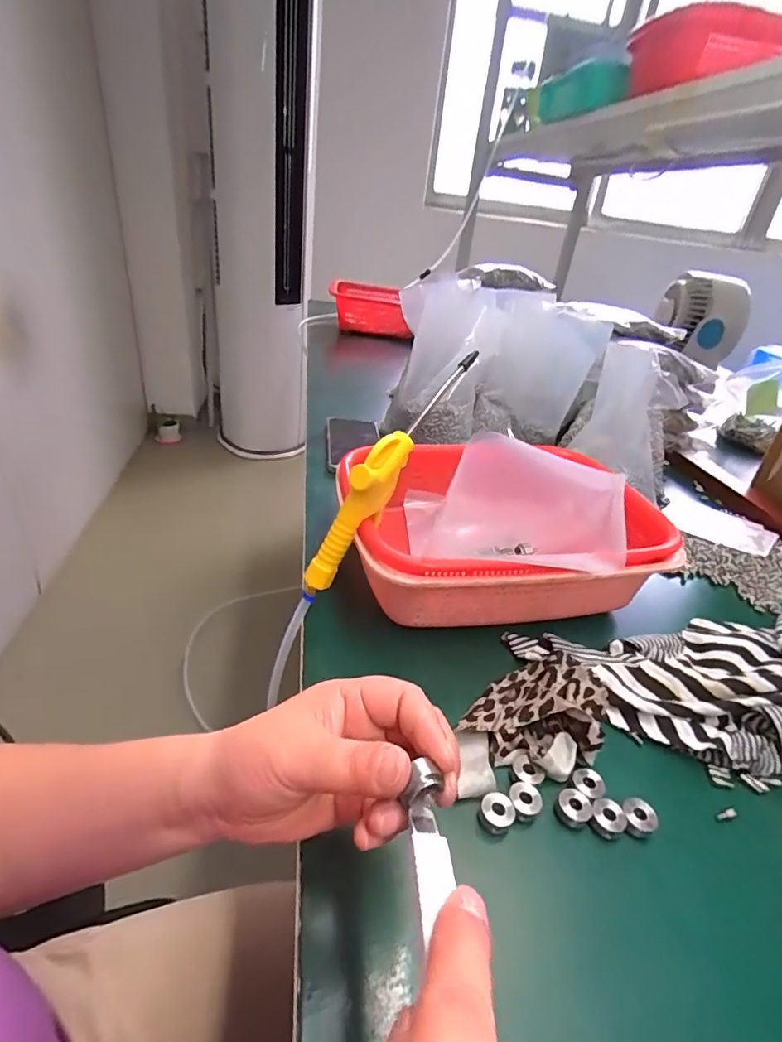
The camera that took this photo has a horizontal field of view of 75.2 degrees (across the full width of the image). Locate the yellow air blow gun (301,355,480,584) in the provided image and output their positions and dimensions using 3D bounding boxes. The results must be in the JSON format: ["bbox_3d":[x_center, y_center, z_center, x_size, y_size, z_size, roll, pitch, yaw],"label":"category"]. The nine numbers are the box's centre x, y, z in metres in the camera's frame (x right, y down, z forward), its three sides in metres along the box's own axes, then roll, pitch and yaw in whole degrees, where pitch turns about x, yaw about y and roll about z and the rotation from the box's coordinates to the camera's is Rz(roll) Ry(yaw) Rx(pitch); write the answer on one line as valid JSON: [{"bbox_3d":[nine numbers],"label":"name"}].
[{"bbox_3d":[-0.005,-0.040,0.388,0.022,0.217,0.047,37,4,40],"label":"yellow air blow gun"}]

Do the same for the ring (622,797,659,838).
[{"bbox_3d":[0.149,0.179,0.305,0.019,0.014,0.016,29,37,33],"label":"ring"}]

